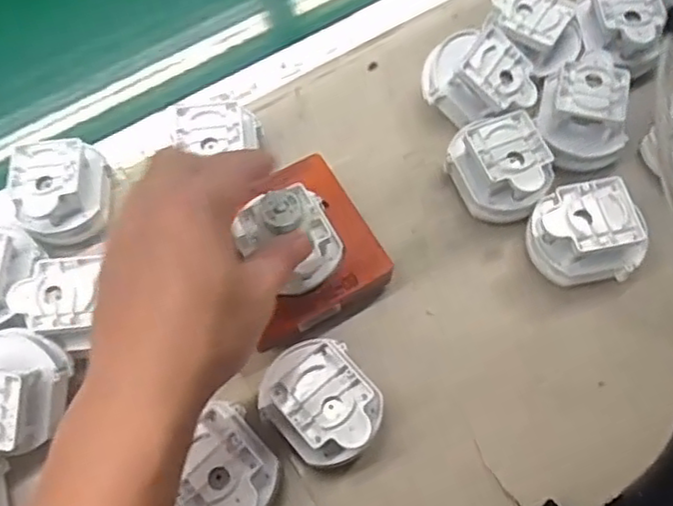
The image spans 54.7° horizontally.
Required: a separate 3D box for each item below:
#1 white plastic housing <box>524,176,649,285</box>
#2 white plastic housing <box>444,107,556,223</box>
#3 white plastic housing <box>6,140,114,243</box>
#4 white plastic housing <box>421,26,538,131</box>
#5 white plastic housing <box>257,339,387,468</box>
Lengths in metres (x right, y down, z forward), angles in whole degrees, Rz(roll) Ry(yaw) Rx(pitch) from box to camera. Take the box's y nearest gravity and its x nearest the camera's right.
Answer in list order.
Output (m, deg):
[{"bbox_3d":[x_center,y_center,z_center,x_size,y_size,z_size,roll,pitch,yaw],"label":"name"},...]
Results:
[{"bbox_3d":[0.155,-0.010,0.412,0.060,0.051,0.053,-5,65,-1],"label":"white plastic housing"},{"bbox_3d":[0.109,-0.055,0.433,0.057,0.051,0.068,-22,66,-8],"label":"white plastic housing"},{"bbox_3d":[-0.184,-0.042,0.431,0.059,0.036,0.062,-9,65,-2],"label":"white plastic housing"},{"bbox_3d":[0.101,-0.118,0.460,0.075,0.059,0.055,30,70,14],"label":"white plastic housing"},{"bbox_3d":[-0.008,0.087,0.376,0.058,0.051,0.070,-41,71,-16],"label":"white plastic housing"}]

